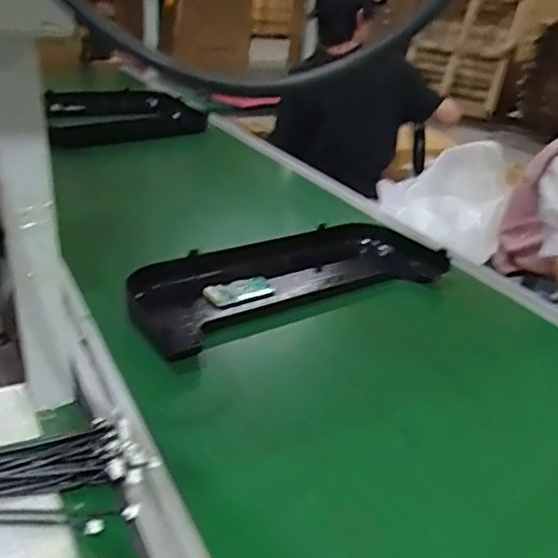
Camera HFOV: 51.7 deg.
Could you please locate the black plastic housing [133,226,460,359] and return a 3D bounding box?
[{"bbox_3d":[0.027,-0.001,0.868,0.517,0.057,0.190,-16,34,-34],"label":"black plastic housing"}]

